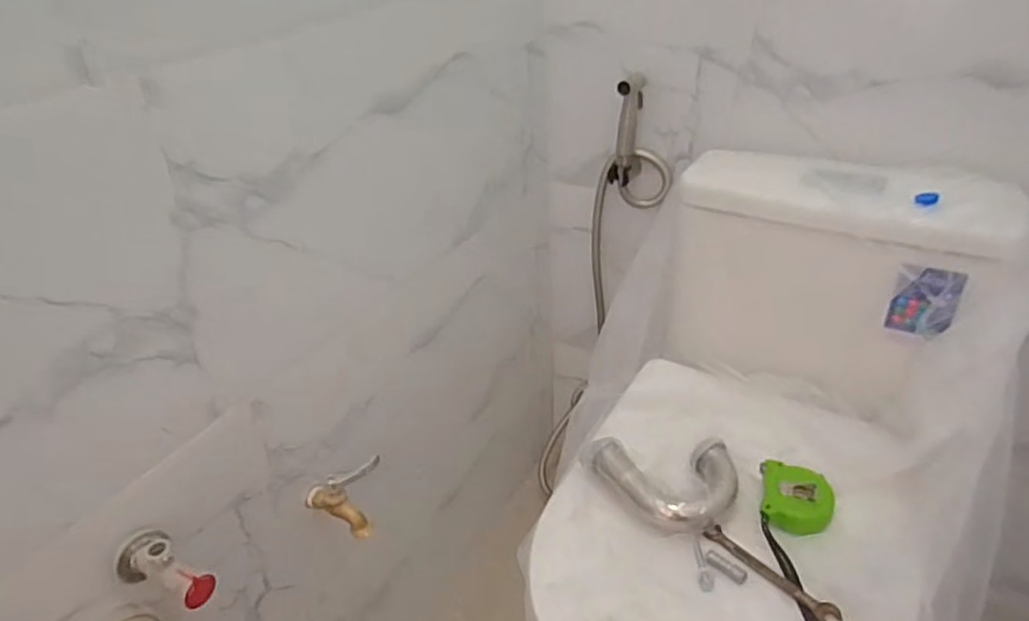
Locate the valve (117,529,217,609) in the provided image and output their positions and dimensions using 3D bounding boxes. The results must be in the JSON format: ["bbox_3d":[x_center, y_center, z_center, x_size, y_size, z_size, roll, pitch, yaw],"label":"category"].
[{"bbox_3d":[-0.288,0.211,0.552,0.090,0.045,0.046,30,42,29],"label":"valve"}]

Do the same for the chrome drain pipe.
[{"bbox_3d":[0.146,0.171,0.685,0.150,0.038,0.095,10,36,3],"label":"chrome drain pipe"}]

